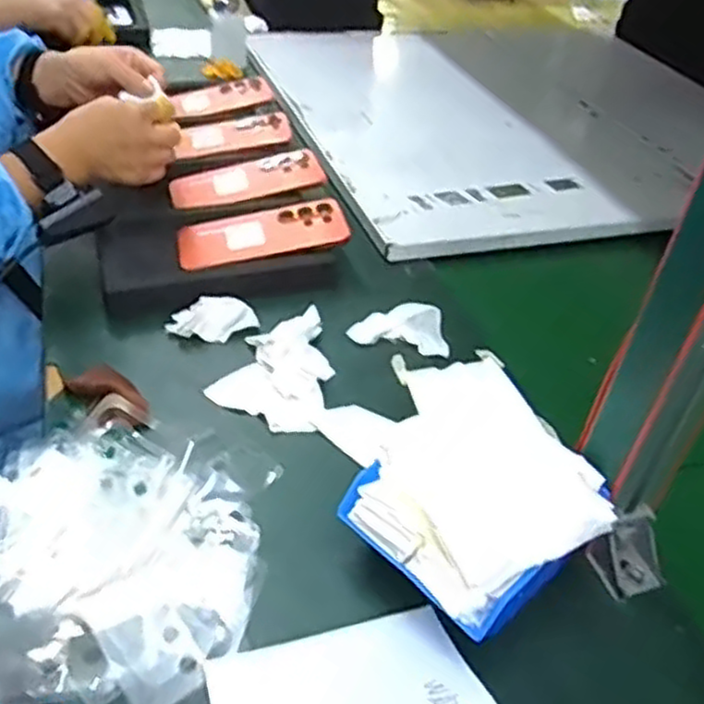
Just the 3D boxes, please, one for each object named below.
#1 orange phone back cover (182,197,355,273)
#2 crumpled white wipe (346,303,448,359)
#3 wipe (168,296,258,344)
[{"bbox_3d":[-0.089,-0.121,0.745,0.169,0.005,0.086,-14,45,-12],"label":"orange phone back cover"},{"bbox_3d":[0.045,-0.023,0.667,0.089,0.032,0.039,11,40,4],"label":"crumpled white wipe"},{"bbox_3d":[-0.125,-0.030,0.664,0.076,0.019,0.039,-3,41,-12],"label":"wipe"}]

